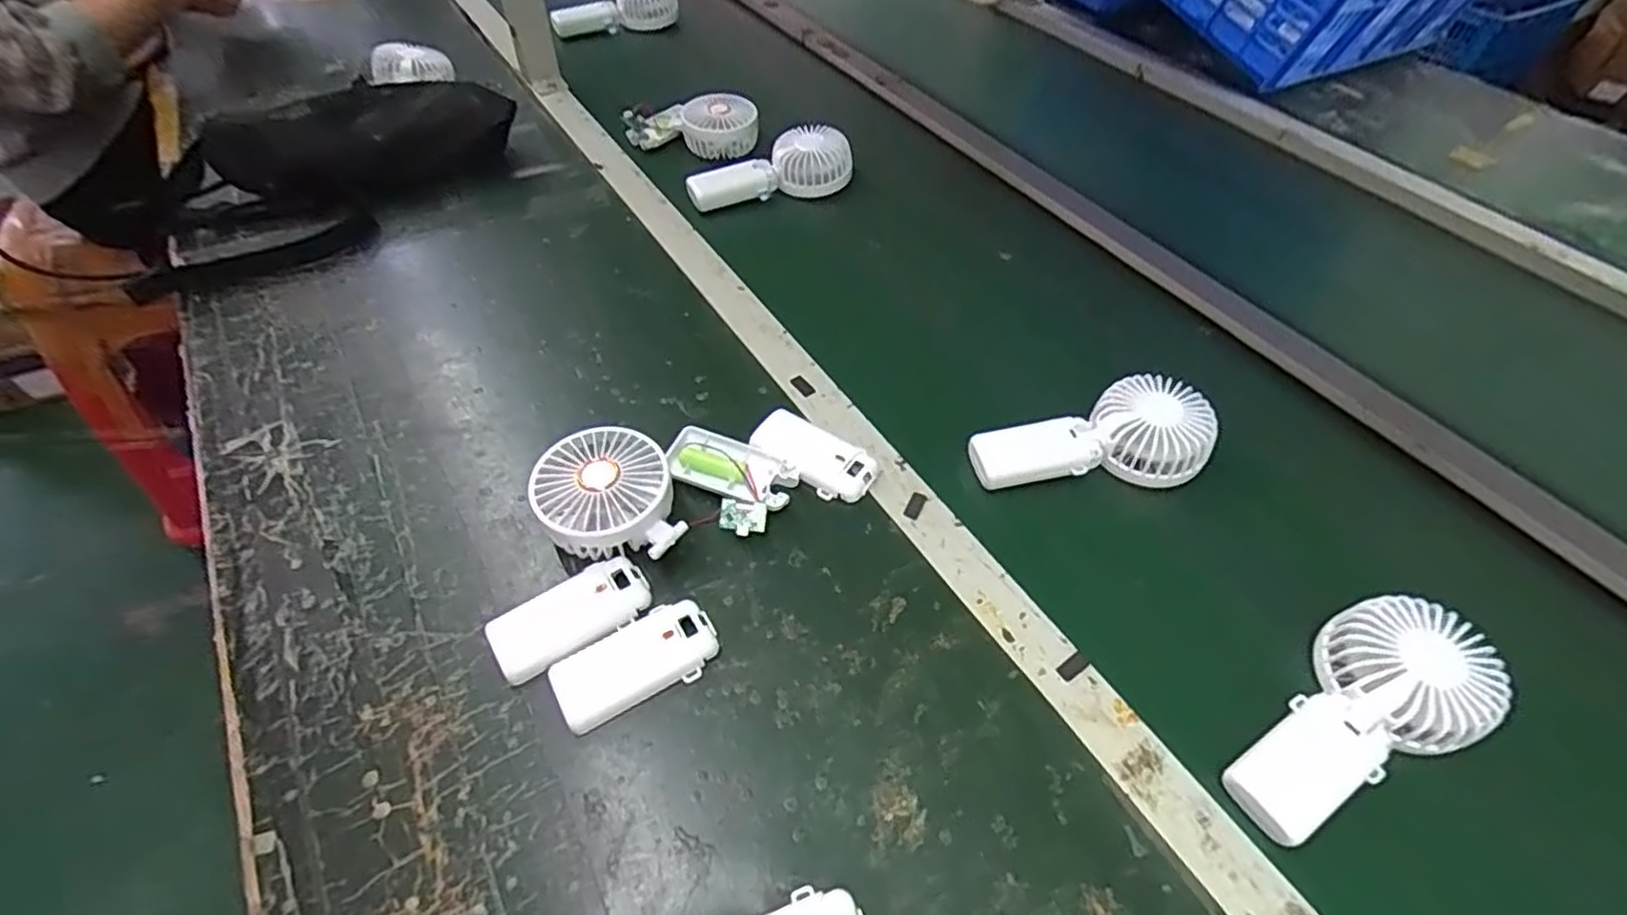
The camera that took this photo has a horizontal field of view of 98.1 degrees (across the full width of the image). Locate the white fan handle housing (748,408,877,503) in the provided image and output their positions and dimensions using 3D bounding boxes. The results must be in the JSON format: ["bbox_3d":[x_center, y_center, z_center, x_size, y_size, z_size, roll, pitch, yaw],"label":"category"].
[{"bbox_3d":[0.000,0.000,0.507,0.089,0.019,0.039,30,54,21],"label":"white fan handle housing"}]

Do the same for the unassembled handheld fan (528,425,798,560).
[{"bbox_3d":[-0.096,0.019,0.469,0.166,0.044,0.096,-15,52,-16],"label":"unassembled handheld fan"}]

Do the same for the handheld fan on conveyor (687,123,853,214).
[{"bbox_3d":[-0.047,-0.310,0.769,0.178,0.041,0.073,-19,52,-3],"label":"handheld fan on conveyor"}]

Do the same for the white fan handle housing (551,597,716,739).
[{"bbox_3d":[-0.105,0.120,0.416,0.093,0.014,0.046,-22,54,-21],"label":"white fan handle housing"}]

